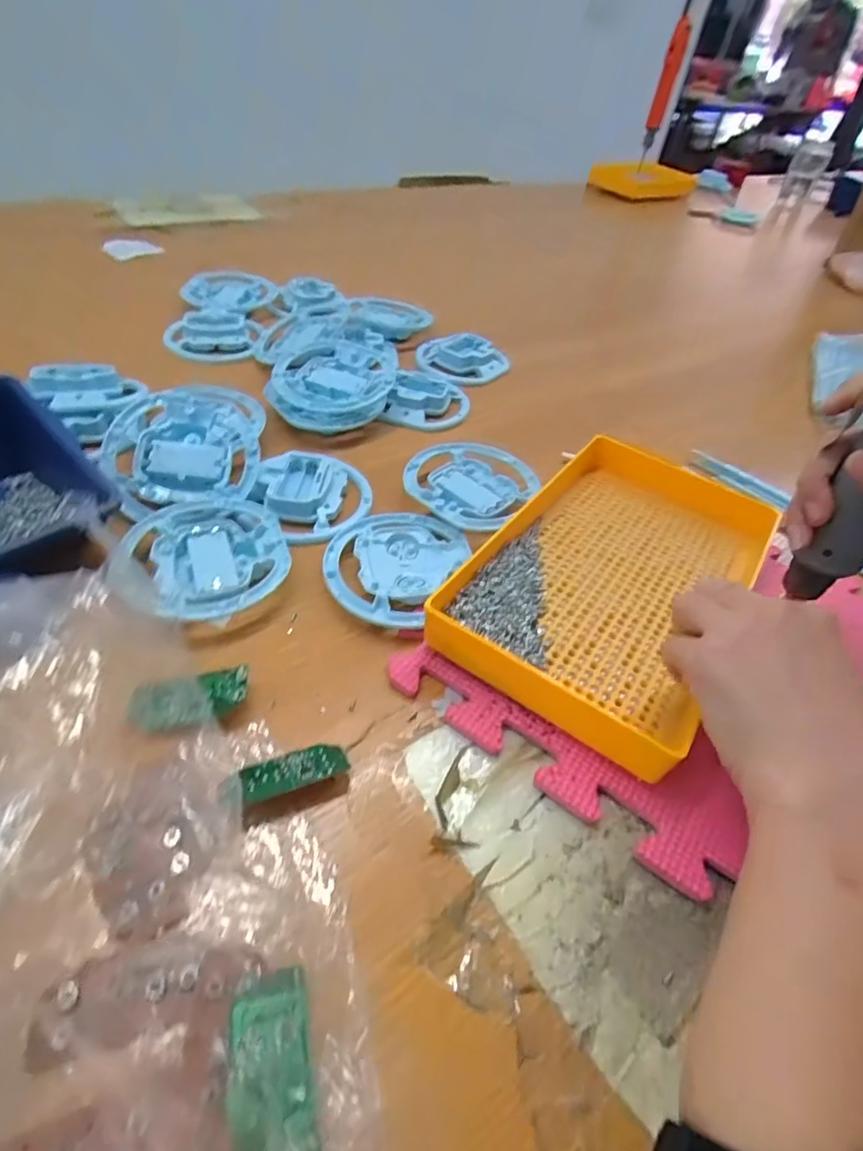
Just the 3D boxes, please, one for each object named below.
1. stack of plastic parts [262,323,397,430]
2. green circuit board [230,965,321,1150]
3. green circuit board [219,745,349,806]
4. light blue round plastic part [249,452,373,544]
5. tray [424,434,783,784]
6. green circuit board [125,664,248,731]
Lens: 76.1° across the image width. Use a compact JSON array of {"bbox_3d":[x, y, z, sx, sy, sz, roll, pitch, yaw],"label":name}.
[{"bbox_3d":[-0.089,-0.182,0.502,0.108,0.034,0.122,4,46,-5],"label":"stack of plastic parts"},{"bbox_3d":[-0.055,0.173,0.192,0.027,0.004,0.059,8,36,-28],"label":"green circuit board"},{"bbox_3d":[-0.072,0.097,0.269,0.058,0.008,0.025,-11,27,-20],"label":"green circuit board"},{"bbox_3d":[-0.088,-0.063,0.417,0.079,0.024,0.083,4,46,-5],"label":"light blue round plastic part"},{"bbox_3d":[0.120,-0.007,0.361,0.152,0.032,0.251,29,51,19],"label":"tray"},{"bbox_3d":[-0.128,0.064,0.288,0.060,0.009,0.029,-2,47,-11],"label":"green circuit board"}]

